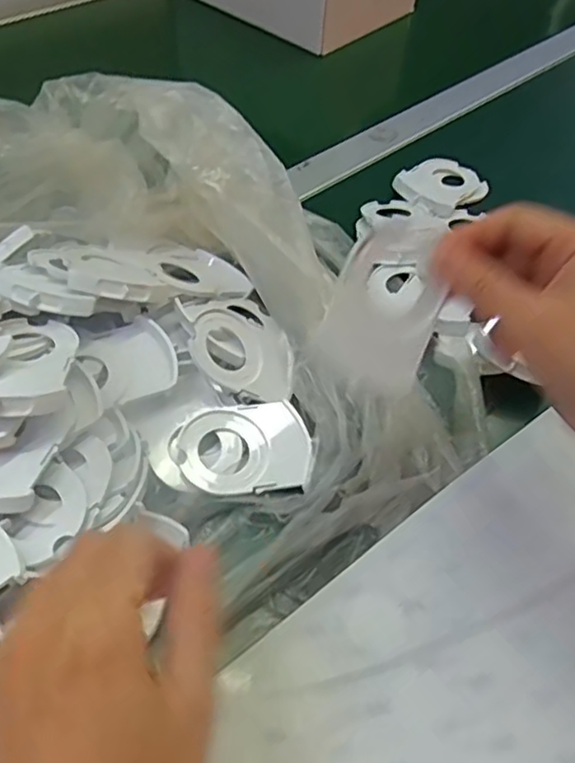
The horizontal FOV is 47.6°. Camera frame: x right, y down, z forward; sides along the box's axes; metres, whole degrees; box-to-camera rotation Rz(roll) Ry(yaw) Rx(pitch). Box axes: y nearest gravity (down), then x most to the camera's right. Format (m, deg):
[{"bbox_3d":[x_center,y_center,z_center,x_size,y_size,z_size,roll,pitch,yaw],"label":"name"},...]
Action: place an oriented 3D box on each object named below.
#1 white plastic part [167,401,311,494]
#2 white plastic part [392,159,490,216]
[{"bbox_3d":[-0.026,0.038,0.377,0.078,0.011,0.054,-5,51,-10],"label":"white plastic part"},{"bbox_3d":[0.135,-0.173,0.574,0.077,0.010,0.060,-30,59,-27],"label":"white plastic part"}]

